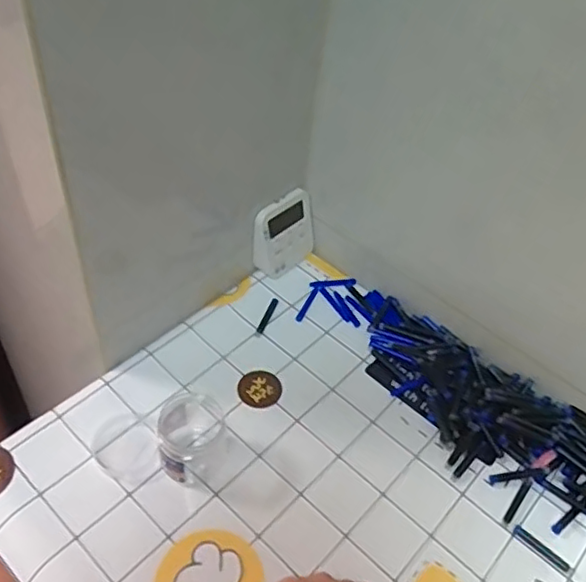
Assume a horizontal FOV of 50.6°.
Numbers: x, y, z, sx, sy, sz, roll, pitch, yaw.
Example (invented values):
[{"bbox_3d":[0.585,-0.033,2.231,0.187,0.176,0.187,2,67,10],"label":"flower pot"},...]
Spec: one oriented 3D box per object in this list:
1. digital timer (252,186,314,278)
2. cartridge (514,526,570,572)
[{"bbox_3d":[-0.010,-0.062,0.659,0.019,0.080,0.074,26,49,38],"label":"digital timer"},{"bbox_3d":[0.197,0.204,0.491,0.046,0.004,0.009,38,54,25],"label":"cartridge"}]

